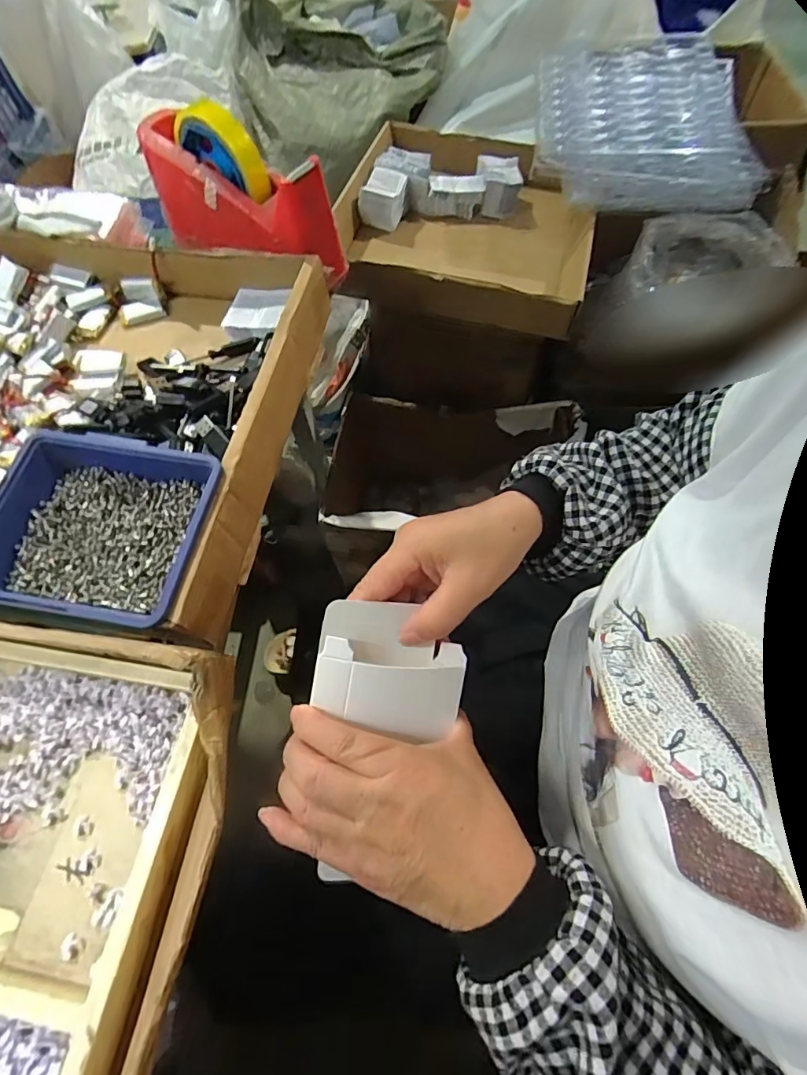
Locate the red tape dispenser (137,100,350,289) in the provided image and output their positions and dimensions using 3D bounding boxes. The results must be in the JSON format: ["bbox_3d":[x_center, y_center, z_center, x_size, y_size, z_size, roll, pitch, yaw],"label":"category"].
[{"bbox_3d":[-0.154,-0.312,0.448,0.202,0.101,0.061,30,69,16],"label":"red tape dispenser"}]

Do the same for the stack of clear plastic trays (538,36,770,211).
[{"bbox_3d":[0.329,-0.600,0.700,0.296,0.067,0.299,-2,67,0],"label":"stack of clear plastic trays"}]

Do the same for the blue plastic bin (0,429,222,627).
[{"bbox_3d":[-0.201,-0.003,0.335,0.136,0.050,0.121,8,65,6],"label":"blue plastic bin"}]

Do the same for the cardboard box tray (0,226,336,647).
[{"bbox_3d":[-0.281,-0.123,0.405,0.394,0.072,0.366,9,65,7],"label":"cardboard box tray"}]

